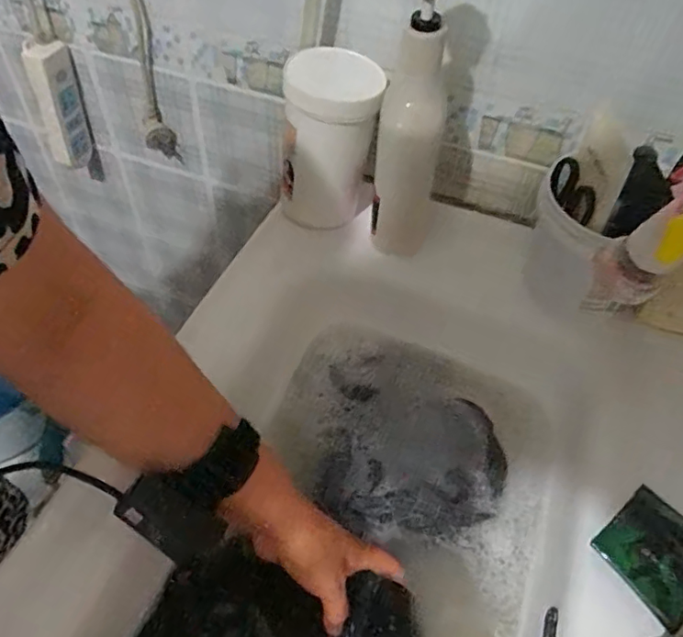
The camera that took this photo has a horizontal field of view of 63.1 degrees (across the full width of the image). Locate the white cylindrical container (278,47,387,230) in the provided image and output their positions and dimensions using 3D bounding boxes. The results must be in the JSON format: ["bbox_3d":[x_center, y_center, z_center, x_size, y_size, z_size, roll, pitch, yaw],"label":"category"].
[{"bbox_3d":[-0.011,-0.175,0.573,0.089,0.160,0.091,2,50,-2],"label":"white cylindrical container"}]

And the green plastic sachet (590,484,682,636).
[{"bbox_3d":[0.227,0.166,0.395,0.082,0.013,0.070,-31,58,-26],"label":"green plastic sachet"}]

